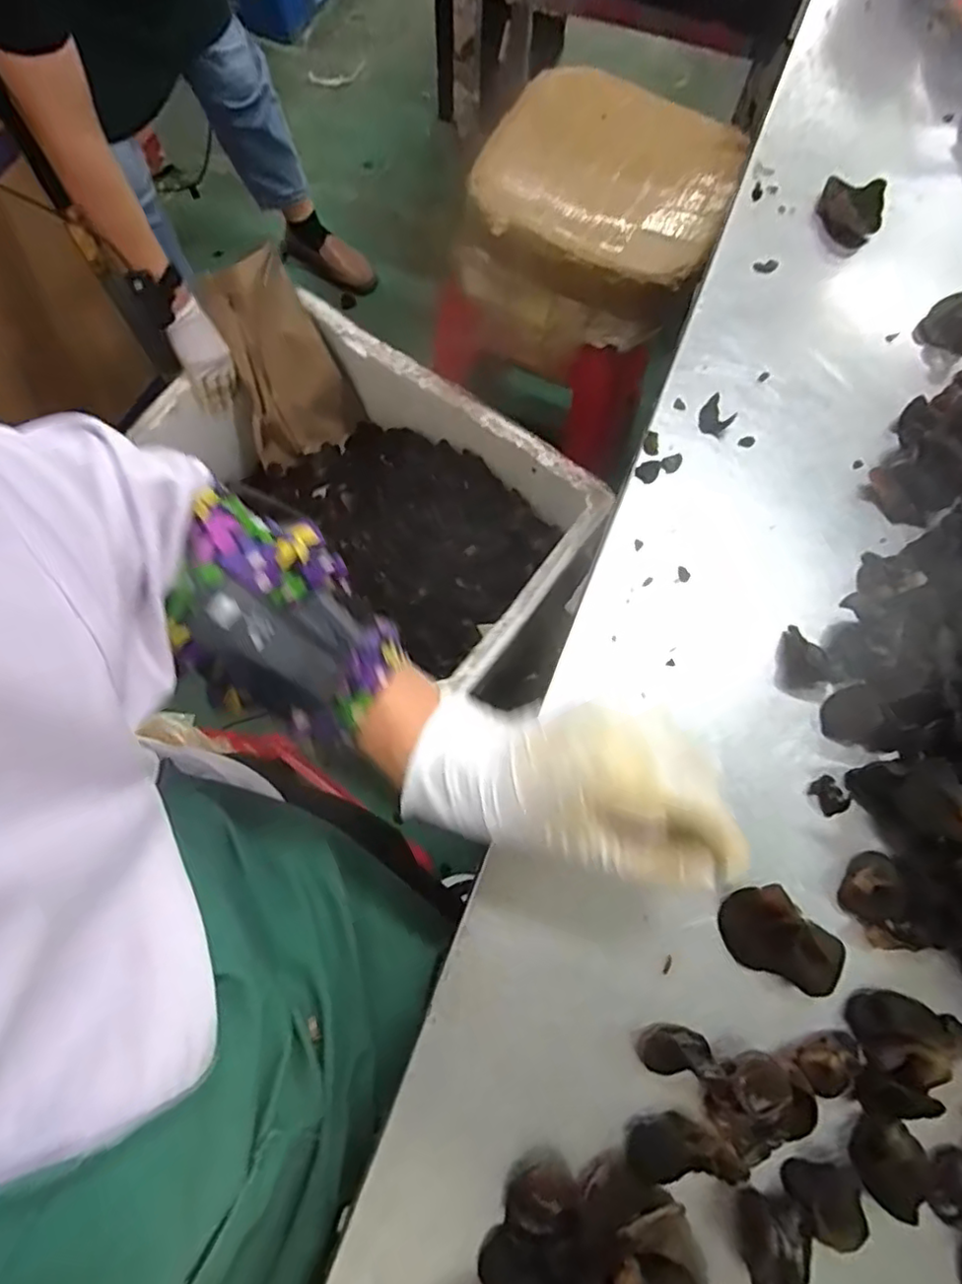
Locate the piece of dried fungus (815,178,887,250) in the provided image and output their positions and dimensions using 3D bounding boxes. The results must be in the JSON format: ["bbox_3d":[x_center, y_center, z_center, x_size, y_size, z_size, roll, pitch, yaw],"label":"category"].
[{"bbox_3d":[0.299,-0.347,0.517,0.045,0.021,0.053,6,72,1],"label":"piece of dried fungus"}]

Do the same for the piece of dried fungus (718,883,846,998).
[{"bbox_3d":[0.163,0.162,0.345,0.063,0.019,0.040,40,76,11],"label":"piece of dried fungus"}]

